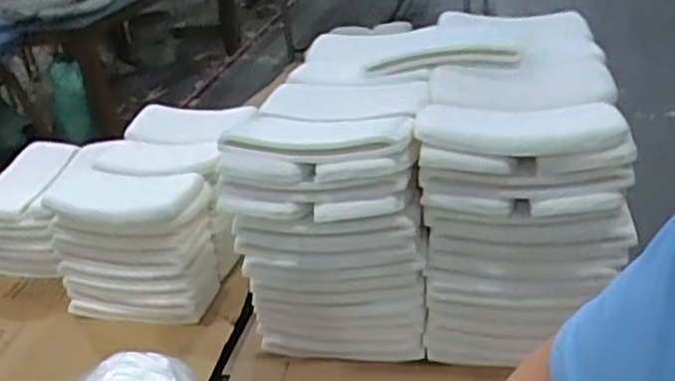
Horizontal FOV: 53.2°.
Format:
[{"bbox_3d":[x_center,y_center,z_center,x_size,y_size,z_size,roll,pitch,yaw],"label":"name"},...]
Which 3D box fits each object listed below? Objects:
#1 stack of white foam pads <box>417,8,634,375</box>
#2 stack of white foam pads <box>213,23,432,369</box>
[{"bbox_3d":[0.501,-0.021,1.829,0.463,0.693,0.663,0,29,15],"label":"stack of white foam pads"},{"bbox_3d":[0.024,0.029,1.923,0.491,0.689,0.598,-2,29,11],"label":"stack of white foam pads"}]

